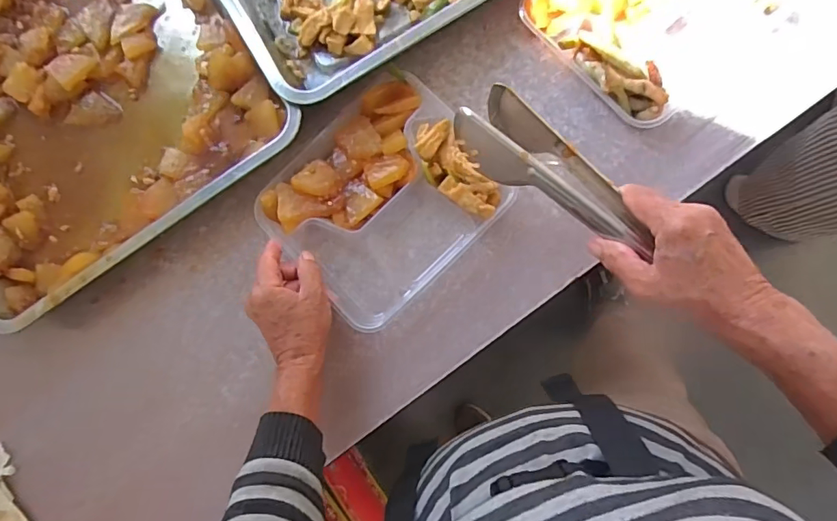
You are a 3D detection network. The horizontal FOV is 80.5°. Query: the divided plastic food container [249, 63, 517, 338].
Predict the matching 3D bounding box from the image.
[{"bbox_3d":[-0.034,-0.062,0.487,0.207,0.044,0.187,-42,80,1],"label":"divided plastic food container"}]

